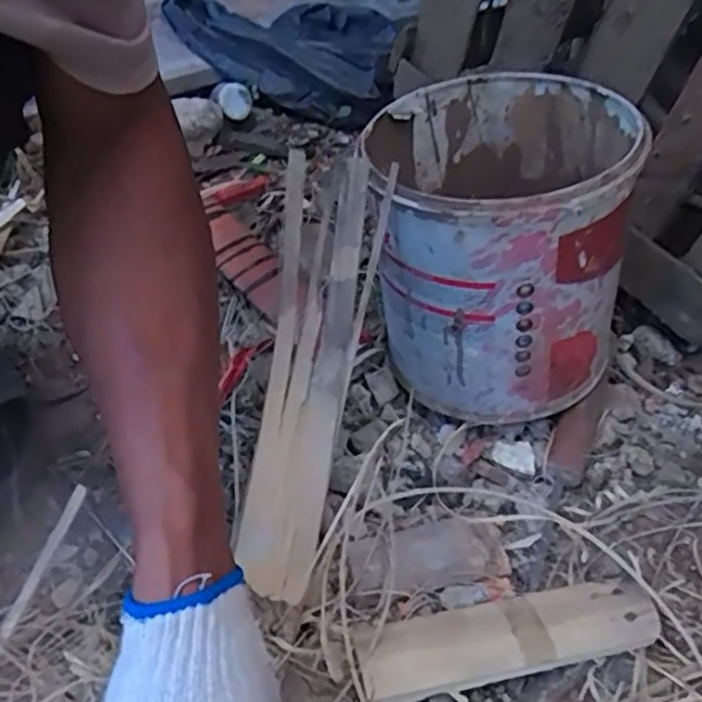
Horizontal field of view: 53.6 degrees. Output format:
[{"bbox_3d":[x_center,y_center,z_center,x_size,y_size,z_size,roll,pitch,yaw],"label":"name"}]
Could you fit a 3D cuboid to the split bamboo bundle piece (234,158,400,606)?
[{"bbox_3d":[-0.027,0.011,0.437,0.064,0.030,0.267,10,85,5],"label":"split bamboo bundle piece"}]

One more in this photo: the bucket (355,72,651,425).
[{"bbox_3d":[0.101,-0.072,0.524,0.175,0.217,0.174,2,45,-2],"label":"bucket"}]

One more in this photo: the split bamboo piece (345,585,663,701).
[{"bbox_3d":[0.091,0.171,0.414,0.184,0.023,0.045,-7,46,-12],"label":"split bamboo piece"}]

